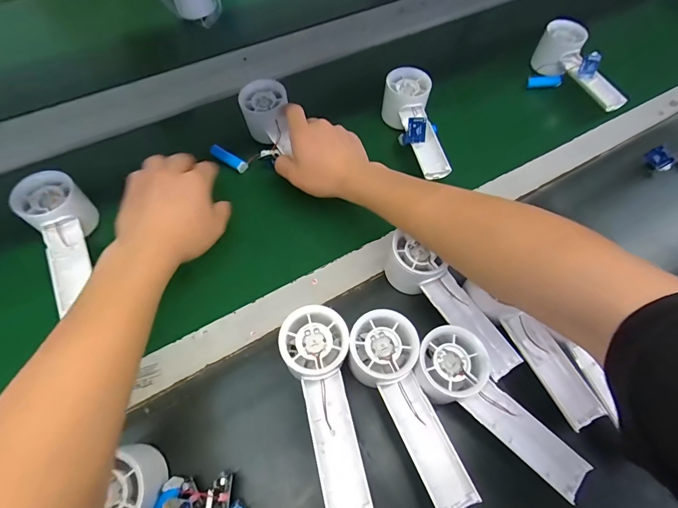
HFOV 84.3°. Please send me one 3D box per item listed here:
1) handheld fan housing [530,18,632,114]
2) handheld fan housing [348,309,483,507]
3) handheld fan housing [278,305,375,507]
[{"bbox_3d":[0.343,-0.265,0.532,0.045,0.058,0.155,-24,66,-15],"label":"handheld fan housing"},{"bbox_3d":[0.054,0.127,0.307,0.060,0.046,0.159,-16,64,-11],"label":"handheld fan housing"},{"bbox_3d":[-0.009,0.127,0.307,0.058,0.053,0.160,-11,63,-8],"label":"handheld fan housing"}]

